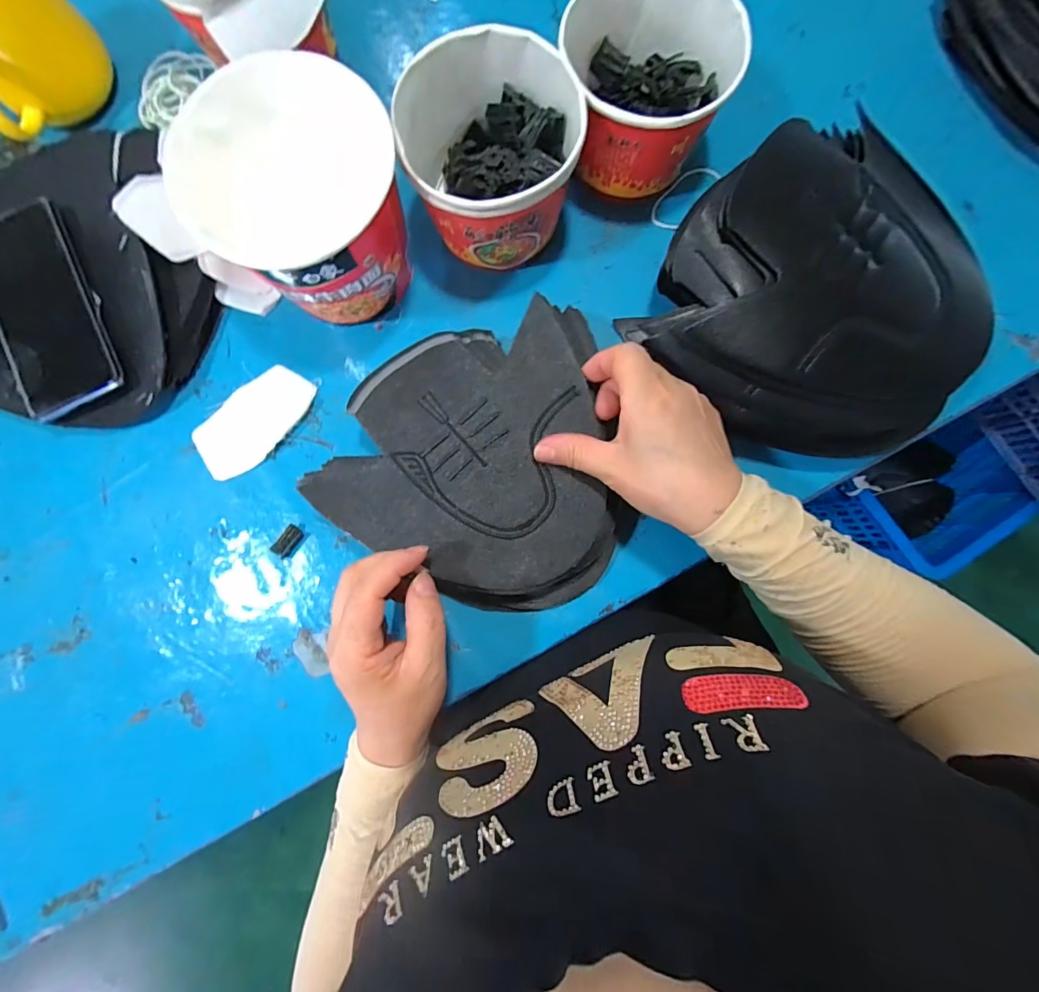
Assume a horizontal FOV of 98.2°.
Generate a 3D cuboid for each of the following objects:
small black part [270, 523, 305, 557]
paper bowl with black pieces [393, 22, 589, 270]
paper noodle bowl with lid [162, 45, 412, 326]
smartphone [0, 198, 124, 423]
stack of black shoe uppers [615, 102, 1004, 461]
[{"bbox_3d":[-0.177,0.035,0.345,0.014,0.010,0.024,36,88,2],"label":"small black part"},{"bbox_3d":[-0.017,-0.233,0.321,0.113,0.089,0.113,0,87,1],"label":"paper bowl with black pieces"},{"bbox_3d":[-0.139,-0.195,0.306,0.122,0.118,0.122,0,87,1],"label":"paper noodle bowl with lid"},{"bbox_3d":[-0.361,-0.142,0.338,0.076,0.009,0.159,-26,88,0],"label":"smartphone"},{"bbox_3d":[0.205,-0.125,0.309,0.203,0.089,0.193,42,88,3],"label":"stack of black shoe uppers"}]

